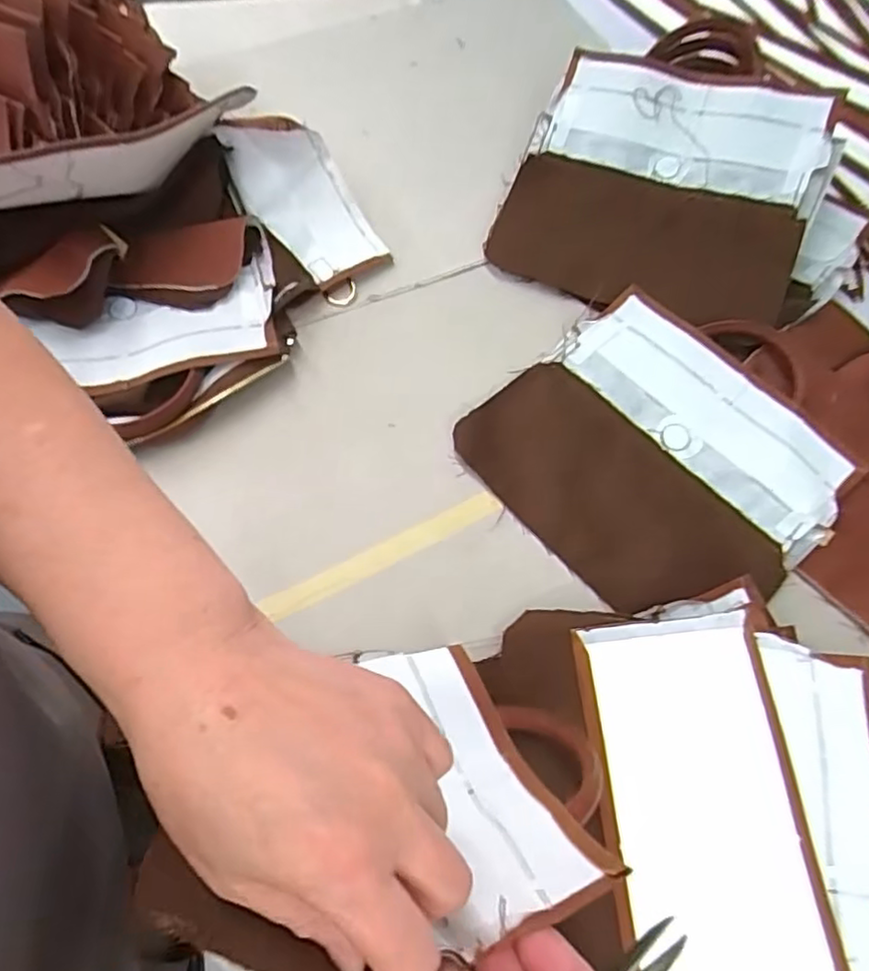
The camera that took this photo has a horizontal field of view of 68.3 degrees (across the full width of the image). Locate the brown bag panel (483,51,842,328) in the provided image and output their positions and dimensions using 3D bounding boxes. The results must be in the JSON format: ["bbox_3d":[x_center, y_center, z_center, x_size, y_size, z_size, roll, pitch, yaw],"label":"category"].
[{"bbox_3d":[0.197,-0.255,0.560,0.248,0.021,0.210,21,89,9],"label":"brown bag panel"}]

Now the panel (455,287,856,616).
[{"bbox_3d":[0.179,-0.033,0.486,0.244,0.021,0.238,-38,70,-15],"label":"panel"}]

